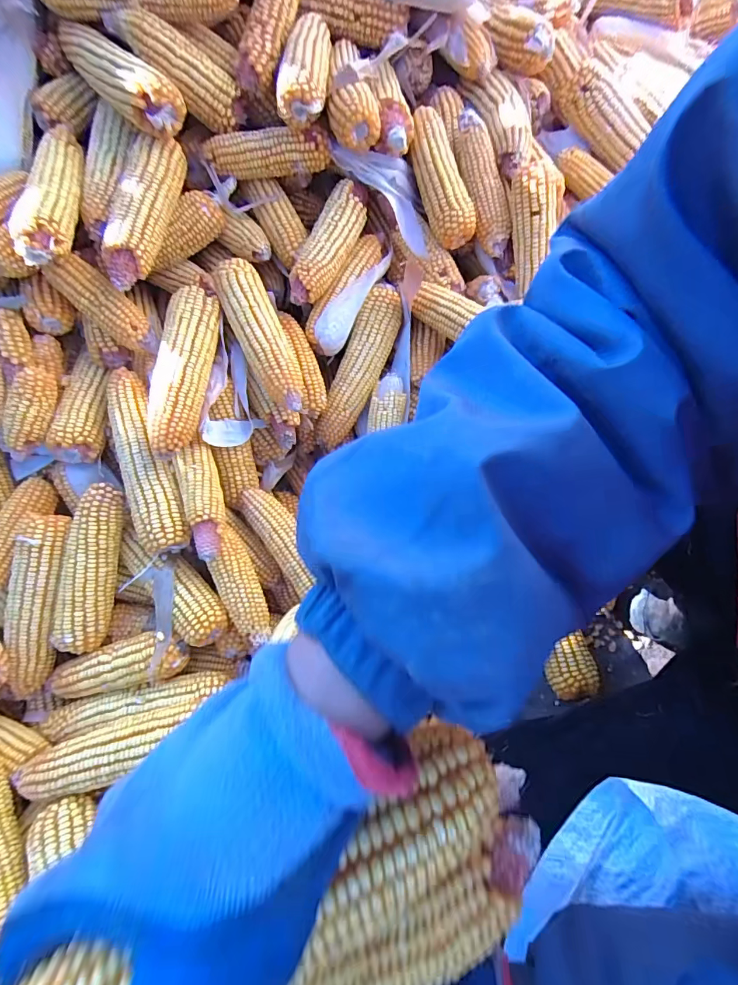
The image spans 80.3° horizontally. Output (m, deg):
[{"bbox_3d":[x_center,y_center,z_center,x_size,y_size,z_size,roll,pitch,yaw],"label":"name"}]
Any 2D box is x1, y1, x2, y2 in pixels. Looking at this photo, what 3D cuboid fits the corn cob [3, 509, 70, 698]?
[{"bbox_3d":[-0.375,0.128,0.494,0.049,0.049,0.209,9,94,9],"label":"corn cob"}]

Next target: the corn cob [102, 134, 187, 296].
[{"bbox_3d":[-0.258,-0.325,0.496,0.049,0.058,0.192,4,63,6],"label":"corn cob"}]

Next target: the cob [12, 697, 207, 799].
[{"bbox_3d":[-0.264,0.262,0.441,0.201,0.043,0.057,-15,63,-4],"label":"cob"}]

